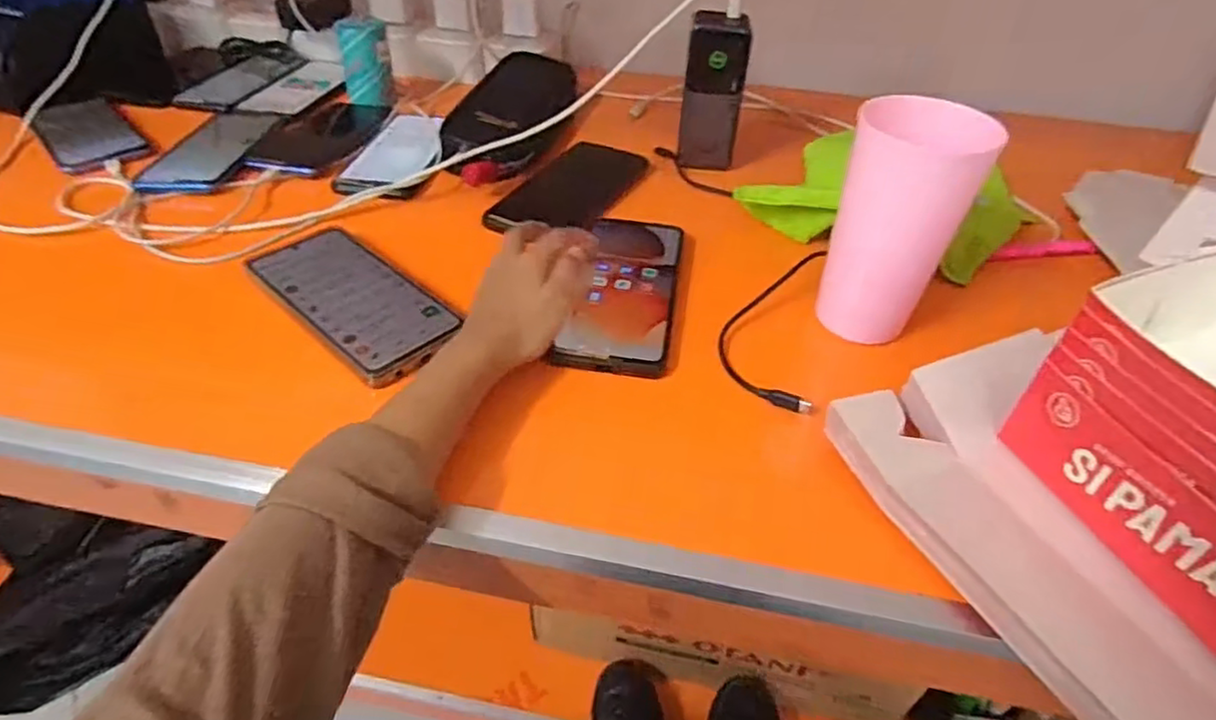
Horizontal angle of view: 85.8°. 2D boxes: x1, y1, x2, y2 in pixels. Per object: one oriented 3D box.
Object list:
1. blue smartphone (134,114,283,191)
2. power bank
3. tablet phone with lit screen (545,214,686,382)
[{"bbox_3d":[-0.368,-0.195,0.611,0.077,0.012,0.155,5,42,1],"label":"blue smartphone"},{"bbox_3d":[0.097,-0.244,0.601,0.054,0.124,0.036,9,42,6],"label":"power bank"},{"bbox_3d":[0.015,-0.053,0.478,0.071,0.010,0.185,8,43,5],"label":"tablet phone with lit screen"}]

